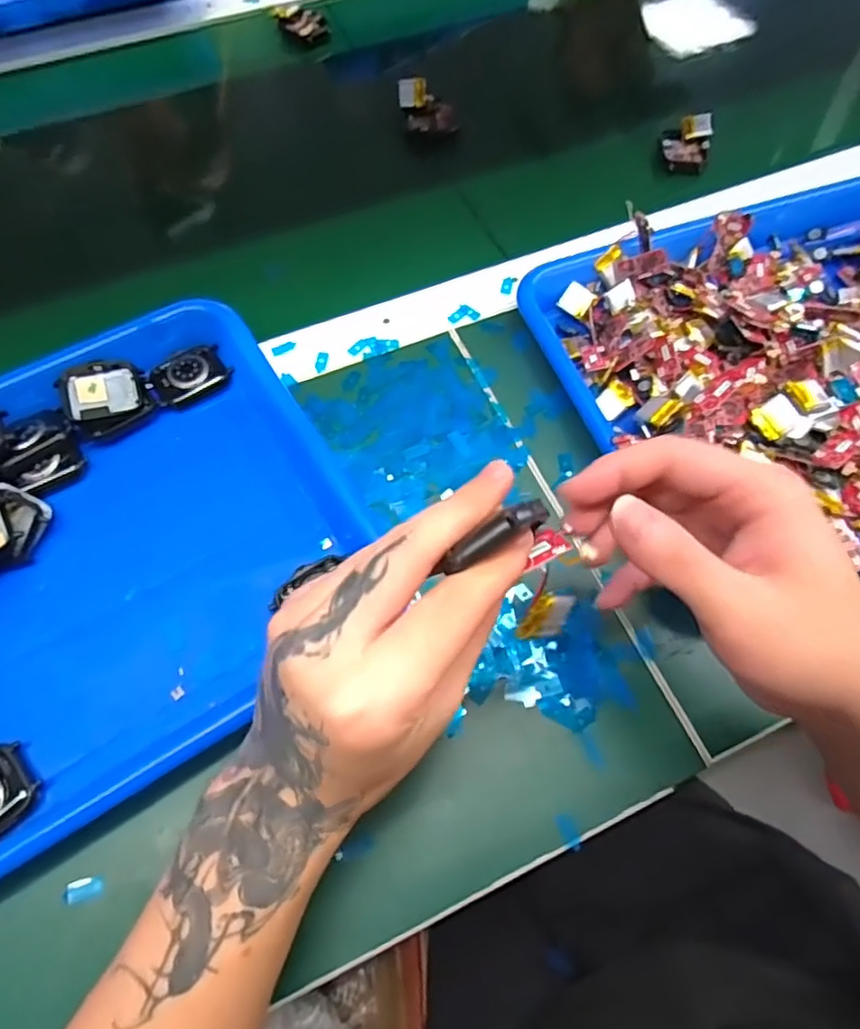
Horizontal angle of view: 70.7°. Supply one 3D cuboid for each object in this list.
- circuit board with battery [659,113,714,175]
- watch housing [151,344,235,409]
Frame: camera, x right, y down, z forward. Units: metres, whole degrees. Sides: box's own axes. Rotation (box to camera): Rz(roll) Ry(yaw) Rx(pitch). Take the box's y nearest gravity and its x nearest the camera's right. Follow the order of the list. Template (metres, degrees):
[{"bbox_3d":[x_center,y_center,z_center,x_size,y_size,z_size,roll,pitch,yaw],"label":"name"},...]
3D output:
[{"bbox_3d":[0.210,-0.303,0.495,0.035,0.020,0.052,10,66,4],"label":"circuit board with battery"},{"bbox_3d":[-0.152,-0.088,0.382,0.047,0.009,0.032,-37,71,-16],"label":"watch housing"}]

